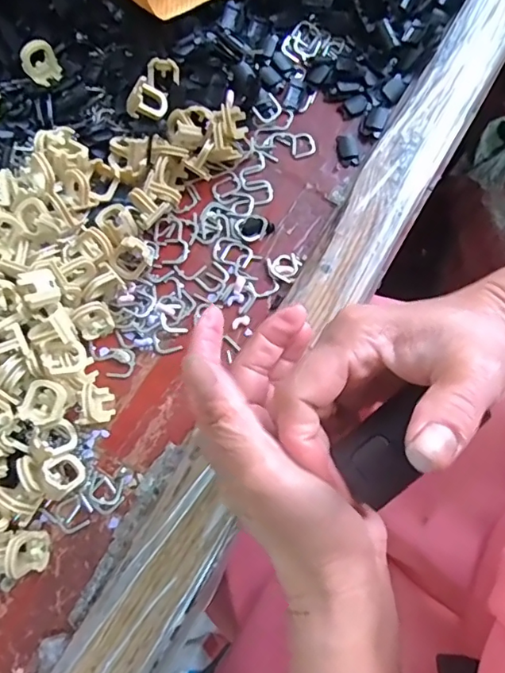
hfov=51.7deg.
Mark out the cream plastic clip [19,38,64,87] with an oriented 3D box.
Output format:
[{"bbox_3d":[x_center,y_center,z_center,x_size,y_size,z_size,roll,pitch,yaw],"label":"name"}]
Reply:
[{"bbox_3d":[-0.143,-0.185,0.353,0.022,0.022,0.018,-36,77,-8],"label":"cream plastic clip"}]

